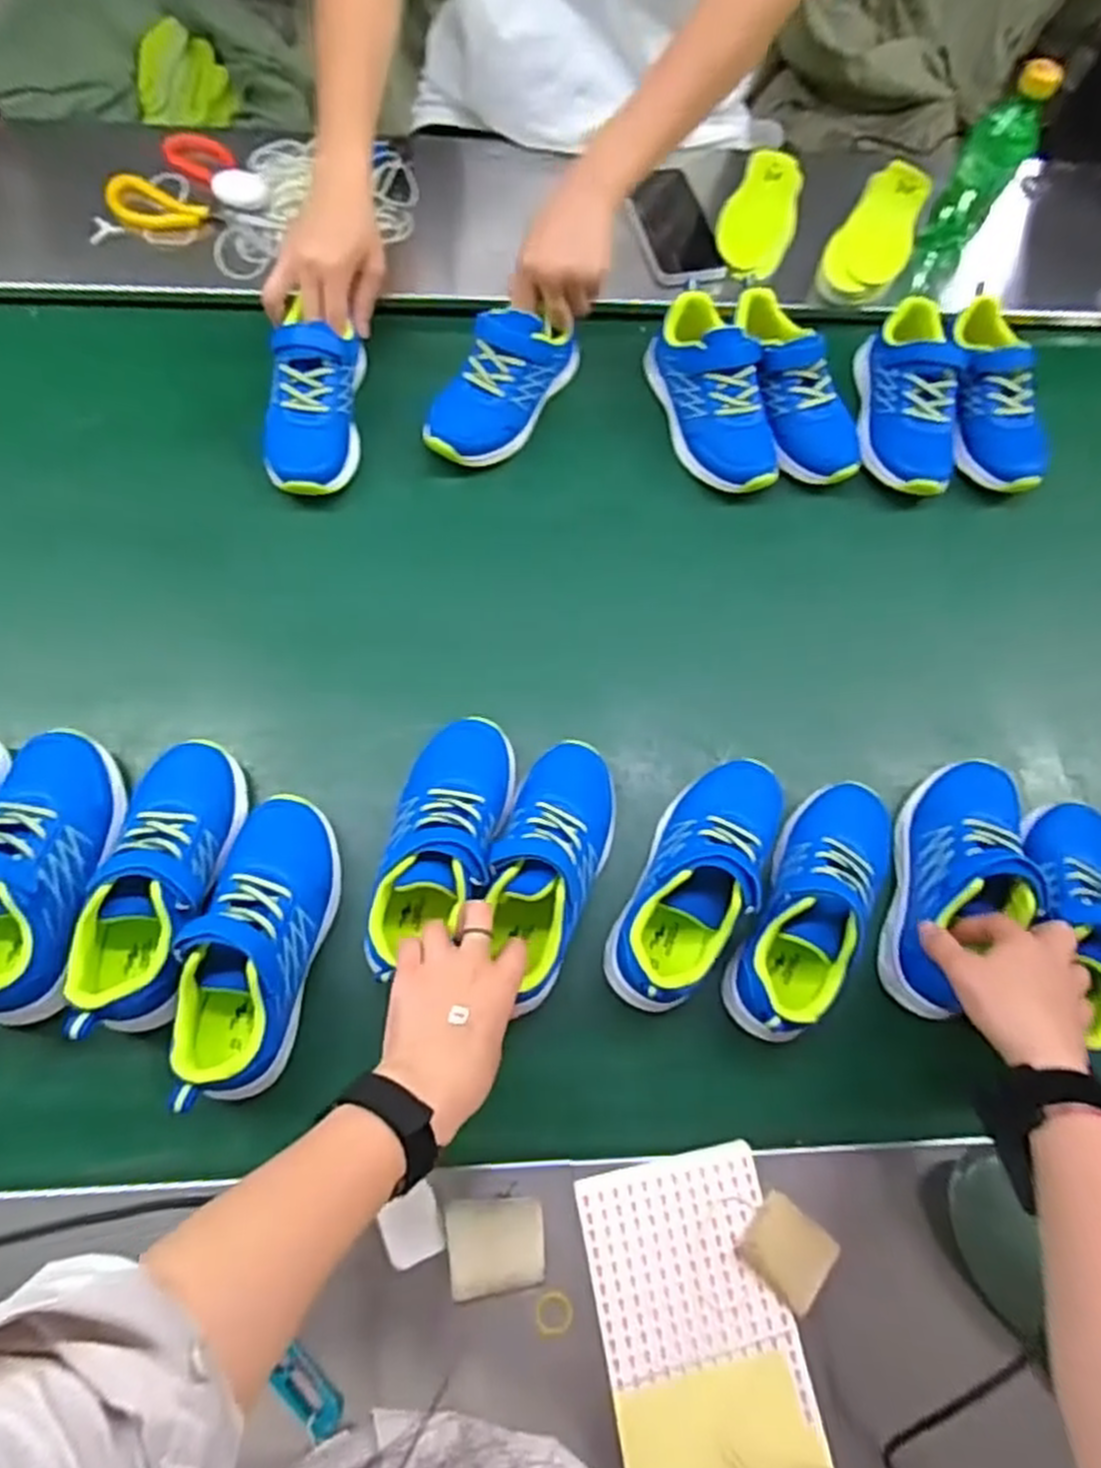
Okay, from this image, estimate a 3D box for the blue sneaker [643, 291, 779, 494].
[{"bbox_3d":[0.151,-0.319,0.719,0.083,0.079,0.197,-19,83,-6],"label":"blue sneaker"}]

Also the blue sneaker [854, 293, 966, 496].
[{"bbox_3d":[0.353,-0.328,0.752,0.090,0.069,0.196,7,70,4],"label":"blue sneaker"}]

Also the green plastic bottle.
[{"bbox_3d":[0.439,-0.560,0.787,0.062,0.208,0.074,30,73,12],"label":"green plastic bottle"}]

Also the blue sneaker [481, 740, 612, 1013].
[{"bbox_3d":[-0.004,0.095,0.560,0.076,0.080,0.186,21,72,9],"label":"blue sneaker"}]

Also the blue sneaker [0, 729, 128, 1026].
[{"bbox_3d":[-0.368,0.095,0.539,0.080,0.074,0.205,0,70,2],"label":"blue sneaker"}]

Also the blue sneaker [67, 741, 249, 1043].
[{"bbox_3d":[-0.280,0.102,0.543,0.083,0.076,0.206,-1,70,1],"label":"blue sneaker"}]

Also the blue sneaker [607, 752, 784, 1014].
[{"bbox_3d":[0.111,0.103,0.561,0.081,0.072,0.199,25,73,10],"label":"blue sneaker"}]

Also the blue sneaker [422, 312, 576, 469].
[{"bbox_3d":[-0.045,-0.325,0.716,0.073,0.091,0.185,31,74,12],"label":"blue sneaker"}]

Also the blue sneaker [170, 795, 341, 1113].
[{"bbox_3d":[-0.205,0.143,0.527,0.079,0.074,0.211,8,70,4],"label":"blue sneaker"}]

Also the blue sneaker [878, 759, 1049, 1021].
[{"bbox_3d":[0.305,0.107,0.567,0.085,0.065,0.196,24,73,10],"label":"blue sneaker"}]

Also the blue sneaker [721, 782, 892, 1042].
[{"bbox_3d":[0.201,0.128,0.560,0.083,0.073,0.202,27,73,11],"label":"blue sneaker"}]

